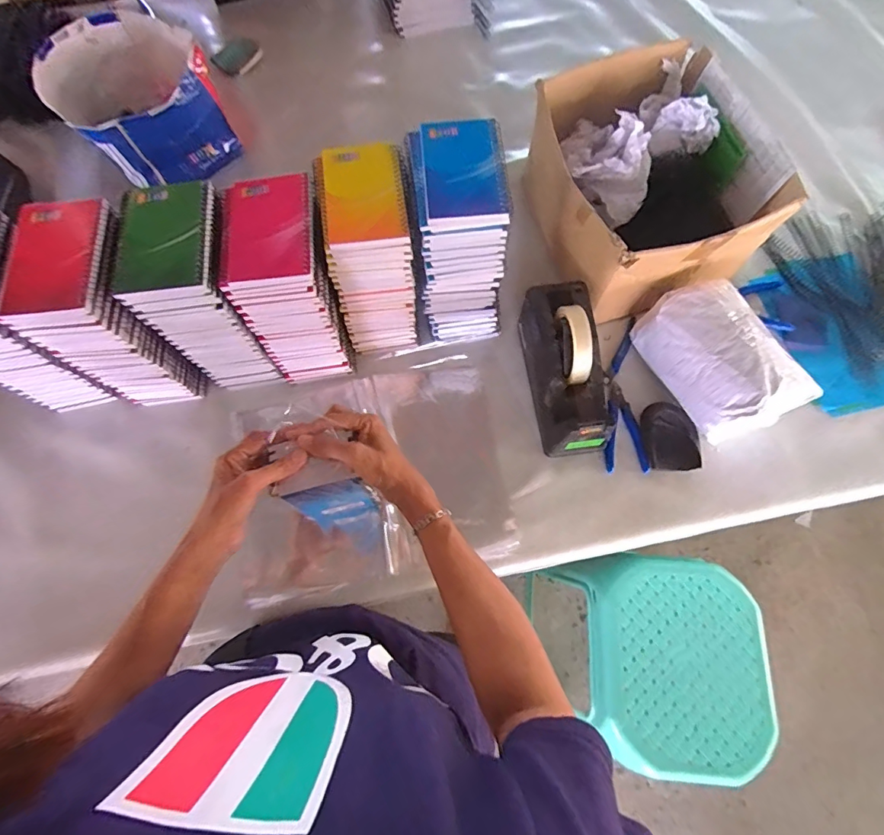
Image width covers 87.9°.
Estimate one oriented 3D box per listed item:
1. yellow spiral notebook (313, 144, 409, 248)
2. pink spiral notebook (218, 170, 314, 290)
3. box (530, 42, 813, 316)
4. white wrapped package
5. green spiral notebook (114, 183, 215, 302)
[{"bbox_3d":[-0.083,-0.238,0.489,0.092,0.014,0.128,-12,71,-3],"label":"yellow spiral notebook"},{"bbox_3d":[-0.182,-0.196,0.472,0.094,0.010,0.125,-5,70,0],"label":"pink spiral notebook"},{"bbox_3d":[0.275,-0.314,0.630,0.267,0.150,0.296,-14,71,-4],"label":"box"},{"bbox_3d":[0.345,-0.073,0.572,0.114,0.090,0.187,-24,72,-7],"label":"white wrapped package"},{"bbox_3d":[-0.282,-0.178,0.461,0.100,0.020,0.128,-5,70,2],"label":"green spiral notebook"}]

